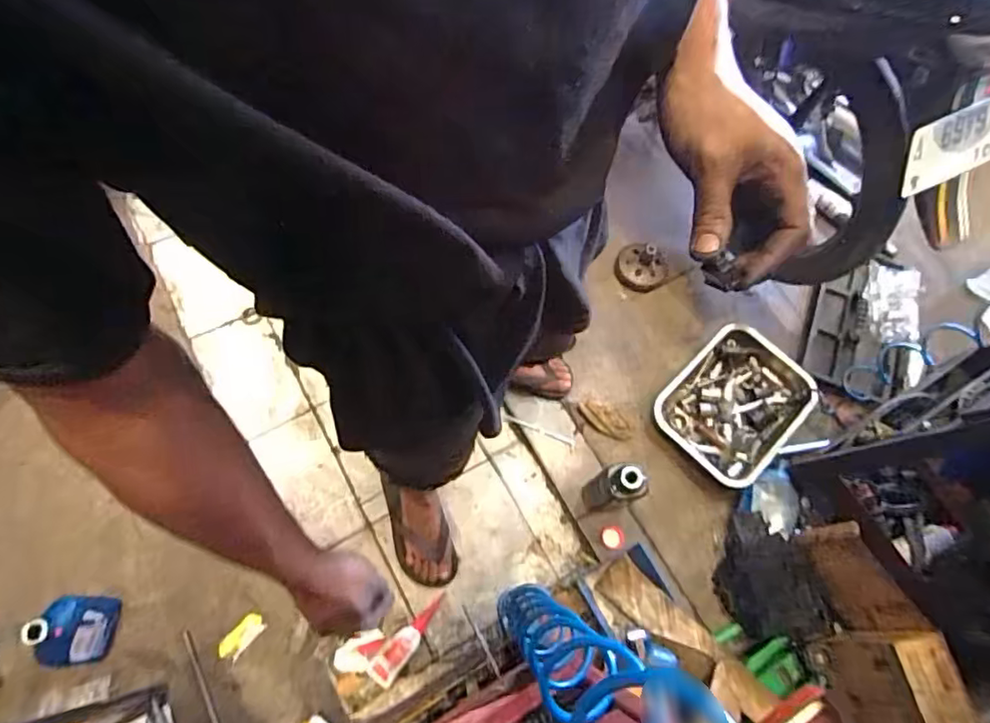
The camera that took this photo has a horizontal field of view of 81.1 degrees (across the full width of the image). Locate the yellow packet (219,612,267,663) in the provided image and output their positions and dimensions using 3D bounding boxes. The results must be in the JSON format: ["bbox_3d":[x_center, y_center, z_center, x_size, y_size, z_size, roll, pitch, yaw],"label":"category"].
[{"bbox_3d":[-0.492,0.535,1.126,0.044,0.011,0.092,39,70,12],"label":"yellow packet"}]

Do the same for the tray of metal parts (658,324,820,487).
[{"bbox_3d":[0.539,0.086,1.291,0.256,0.054,0.321,42,70,13],"label":"tray of metal parts"}]

